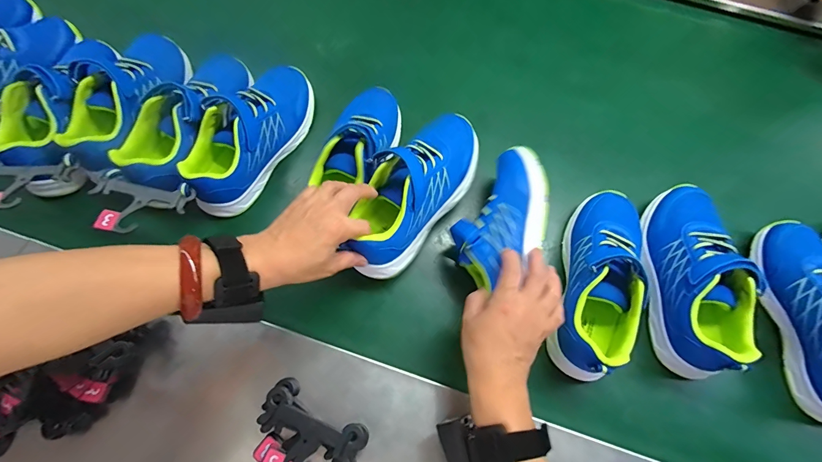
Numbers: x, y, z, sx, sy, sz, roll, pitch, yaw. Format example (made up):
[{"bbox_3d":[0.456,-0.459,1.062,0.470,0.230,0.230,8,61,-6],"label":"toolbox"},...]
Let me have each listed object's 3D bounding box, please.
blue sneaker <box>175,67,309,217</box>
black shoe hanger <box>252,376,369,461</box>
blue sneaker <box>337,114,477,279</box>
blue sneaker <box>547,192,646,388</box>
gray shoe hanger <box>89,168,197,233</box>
[{"bbox_3d":[-0.218,-0.137,0.484,0.089,0.075,0.243,26,71,7],"label":"blue sneaker"},{"bbox_3d":[-0.106,0.211,0.361,0.107,0.032,0.077,27,71,8],"label":"black shoe hanger"},{"bbox_3d":[0.006,-0.055,0.438,0.097,0.078,0.233,29,73,8],"label":"blue sneaker"},{"bbox_3d":[0.225,0.052,0.426,0.075,0.086,0.237,17,70,4],"label":"blue sneaker"},{"bbox_3d":[-0.309,-0.027,0.408,0.097,0.035,0.071,11,70,2],"label":"gray shoe hanger"}]

